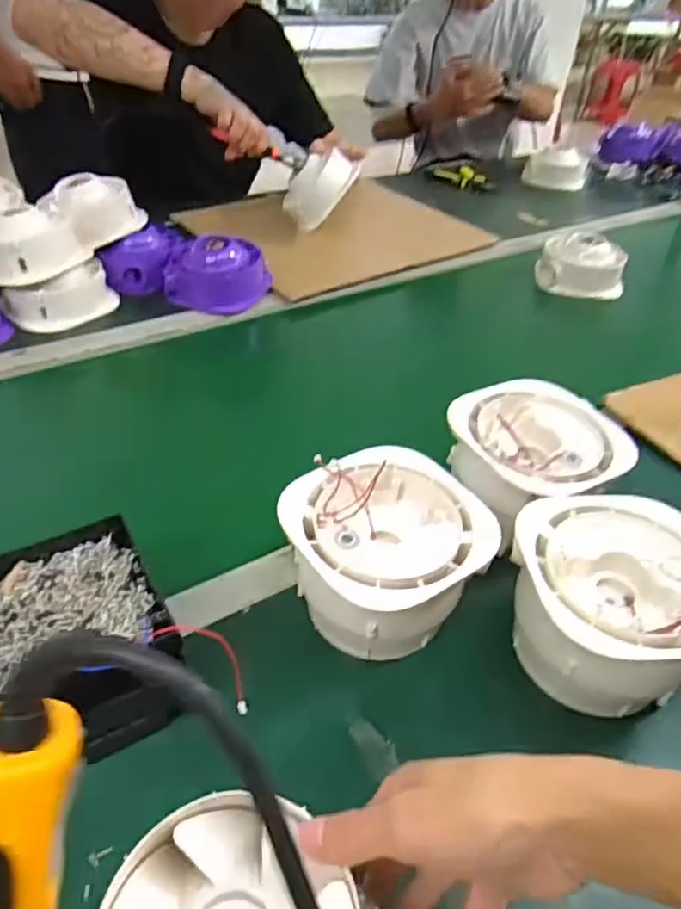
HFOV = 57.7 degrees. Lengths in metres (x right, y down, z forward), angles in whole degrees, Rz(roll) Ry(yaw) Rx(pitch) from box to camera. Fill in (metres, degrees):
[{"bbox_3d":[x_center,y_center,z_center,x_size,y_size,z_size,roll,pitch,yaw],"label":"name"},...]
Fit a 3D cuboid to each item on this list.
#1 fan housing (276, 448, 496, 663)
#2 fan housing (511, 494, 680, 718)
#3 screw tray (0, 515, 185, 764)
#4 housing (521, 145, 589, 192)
[{"bbox_3d":[0.031,0.075,0.475,0.147,0.087,0.143,-9,42,-15],"label":"fan housing"},{"bbox_3d":[0.191,0.110,0.449,0.136,0.095,0.138,1,40,-4],"label":"fan housing"},{"bbox_3d":[-0.184,0.127,0.422,0.120,0.067,0.154,-19,45,-25],"label":"screw tray"},{"bbox_3d":[0.502,-0.663,1.432,0.139,0.069,0.099,16,41,13],"label":"housing"}]

